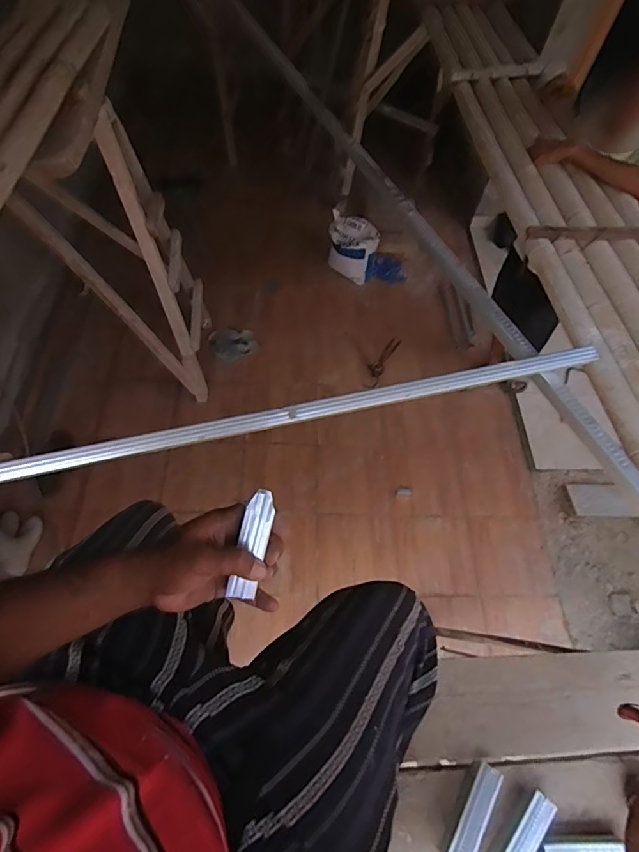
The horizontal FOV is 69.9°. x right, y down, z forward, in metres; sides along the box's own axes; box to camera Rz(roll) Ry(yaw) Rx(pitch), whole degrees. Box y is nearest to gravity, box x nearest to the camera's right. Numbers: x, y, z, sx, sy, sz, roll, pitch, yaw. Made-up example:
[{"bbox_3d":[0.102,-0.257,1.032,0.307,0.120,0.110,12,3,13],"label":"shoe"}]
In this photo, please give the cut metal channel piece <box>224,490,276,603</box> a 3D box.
[{"bbox_3d":[-0.066,0.117,0.450,0.026,0.012,0.107,15,86,4],"label":"cut metal channel piece"}]

